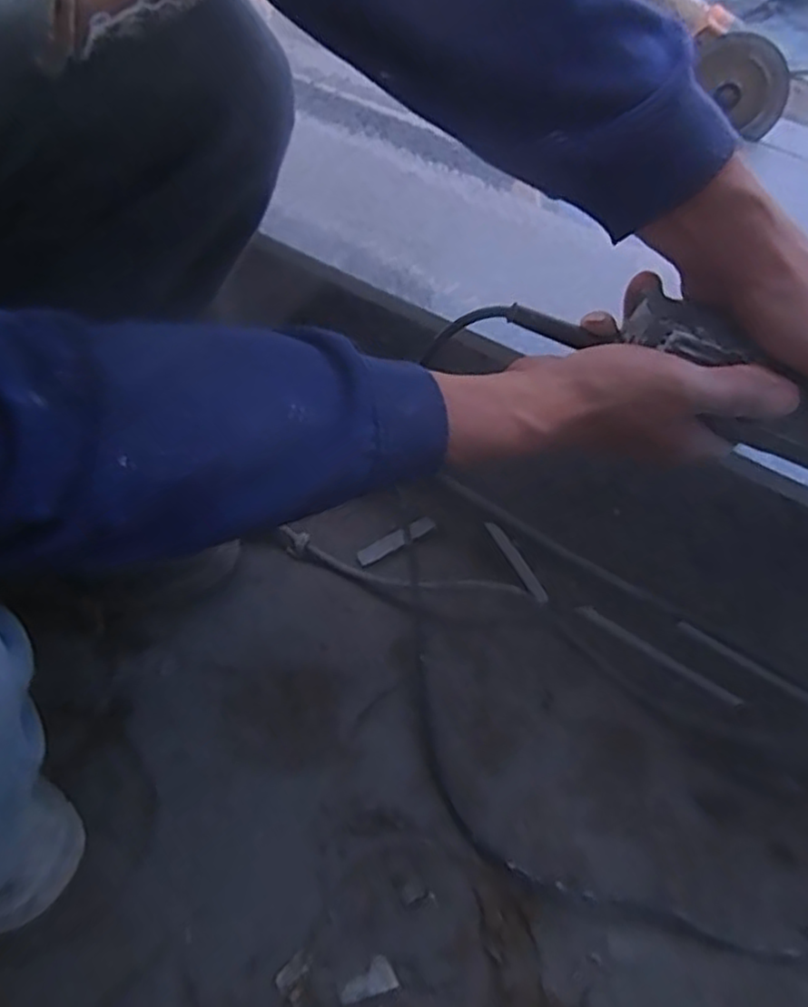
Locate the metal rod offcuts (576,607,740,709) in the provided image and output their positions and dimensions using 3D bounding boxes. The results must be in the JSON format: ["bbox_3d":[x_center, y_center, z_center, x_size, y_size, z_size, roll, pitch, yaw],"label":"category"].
[{"bbox_3d":[0.223,0.133,0.622,0.153,0.004,0.010,32,61,16],"label":"metal rod offcuts"}]

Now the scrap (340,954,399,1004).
[{"bbox_3d":[-0.026,0.333,0.485,0.037,0.004,0.022,-25,63,-18],"label":"scrap"}]

